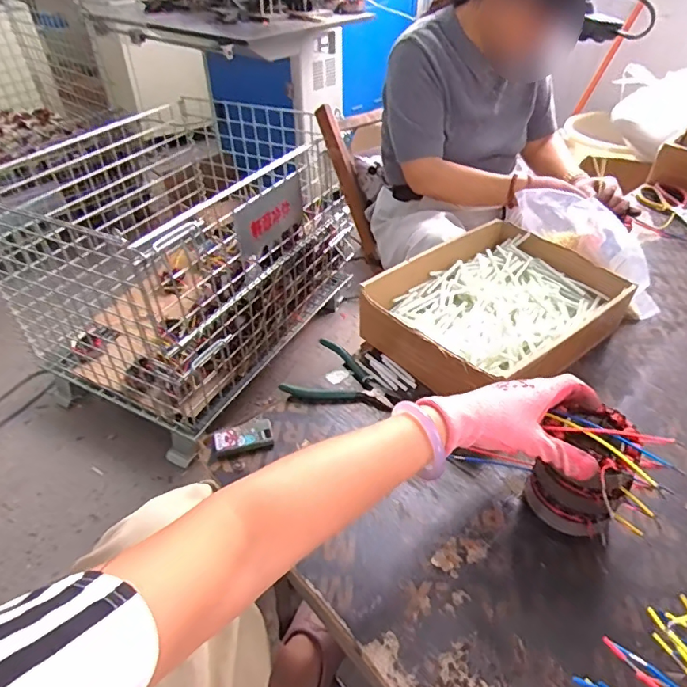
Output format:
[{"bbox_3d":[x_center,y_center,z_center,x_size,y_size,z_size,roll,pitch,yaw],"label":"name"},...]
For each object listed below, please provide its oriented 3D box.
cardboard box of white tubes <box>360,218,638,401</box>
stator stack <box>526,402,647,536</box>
[{"bbox_3d":[0.220,-0.052,0.725,0.336,0.079,0.249,-29,48,-29],"label":"cardboard box of white tubes"},{"bbox_3d":[0.238,0.125,0.493,0.077,0.119,0.081,-20,44,-21],"label":"stator stack"}]

